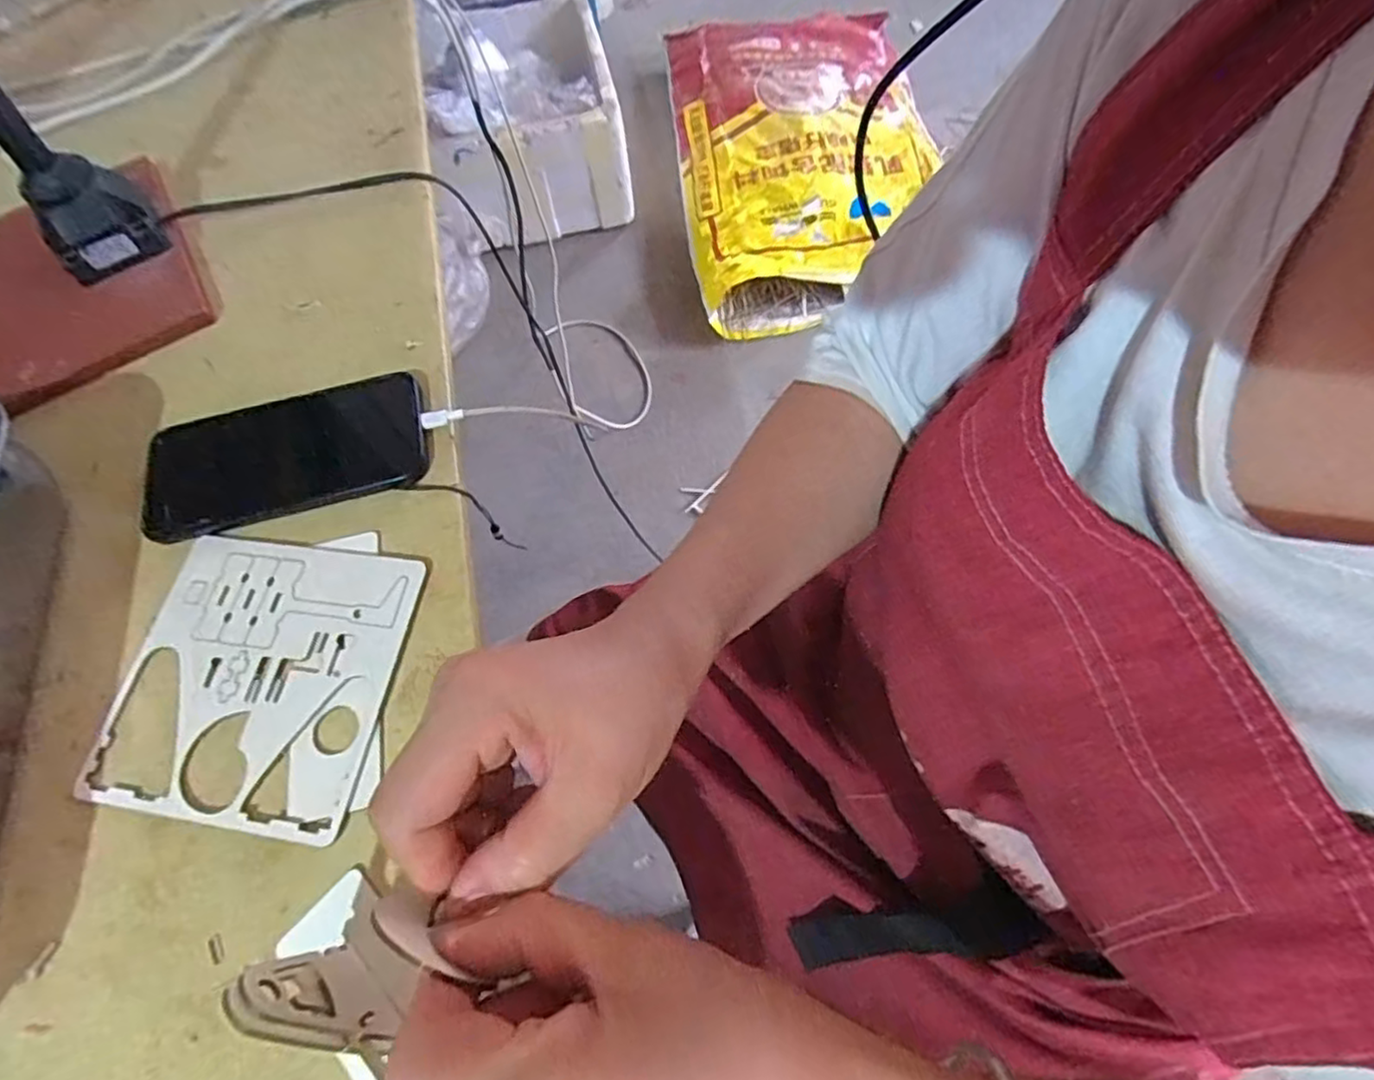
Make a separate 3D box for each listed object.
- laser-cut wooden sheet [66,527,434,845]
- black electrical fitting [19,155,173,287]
[{"bbox_3d":[-0.221,0.067,0.344,0.141,0.004,0.143,6,67,9],"label":"laser-cut wooden sheet"},{"bbox_3d":[-0.407,-0.223,0.455,0.064,0.070,0.038,-34,50,-17],"label":"black electrical fitting"}]

